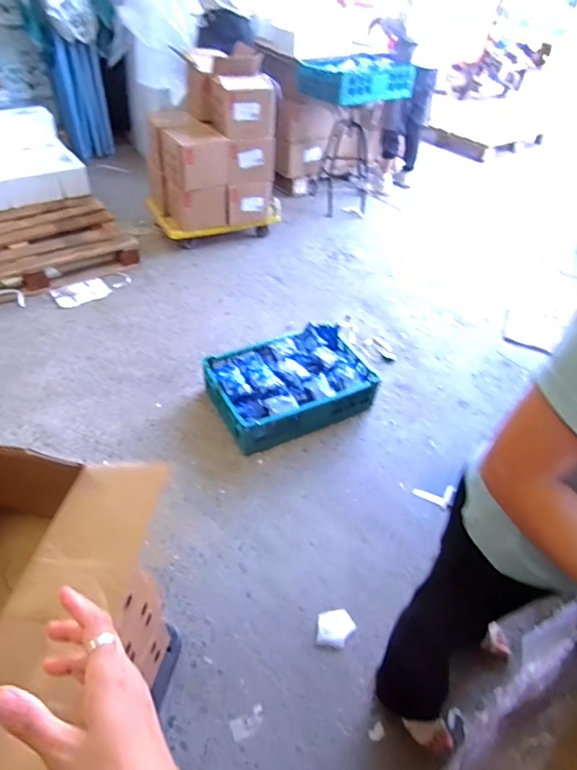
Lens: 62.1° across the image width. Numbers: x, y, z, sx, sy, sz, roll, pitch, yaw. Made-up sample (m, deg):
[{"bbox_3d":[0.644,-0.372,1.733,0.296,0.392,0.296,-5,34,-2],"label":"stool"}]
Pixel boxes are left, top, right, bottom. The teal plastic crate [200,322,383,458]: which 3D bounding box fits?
[{"bbox_3d":[0.007,-0.011,1.898,0.596,0.164,0.421,-17,48,-22],"label":"teal plastic crate"}]

